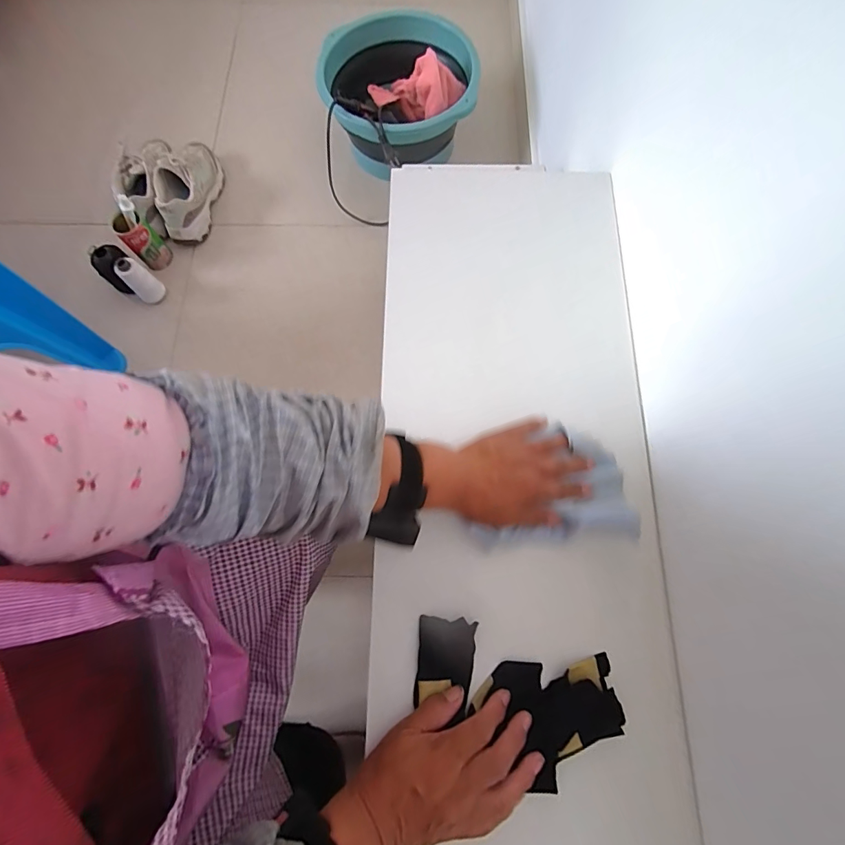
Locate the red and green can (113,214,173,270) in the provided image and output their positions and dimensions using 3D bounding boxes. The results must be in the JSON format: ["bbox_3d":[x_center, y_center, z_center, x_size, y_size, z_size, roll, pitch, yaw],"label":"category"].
[{"bbox_3d":[-0.614,-0.399,0.914,0.053,0.124,0.056,0,75,1],"label":"red and green can"}]

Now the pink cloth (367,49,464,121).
[{"bbox_3d":[-0.021,-0.772,0.960,0.225,0.103,0.072,13,74,30],"label":"pink cloth"}]

